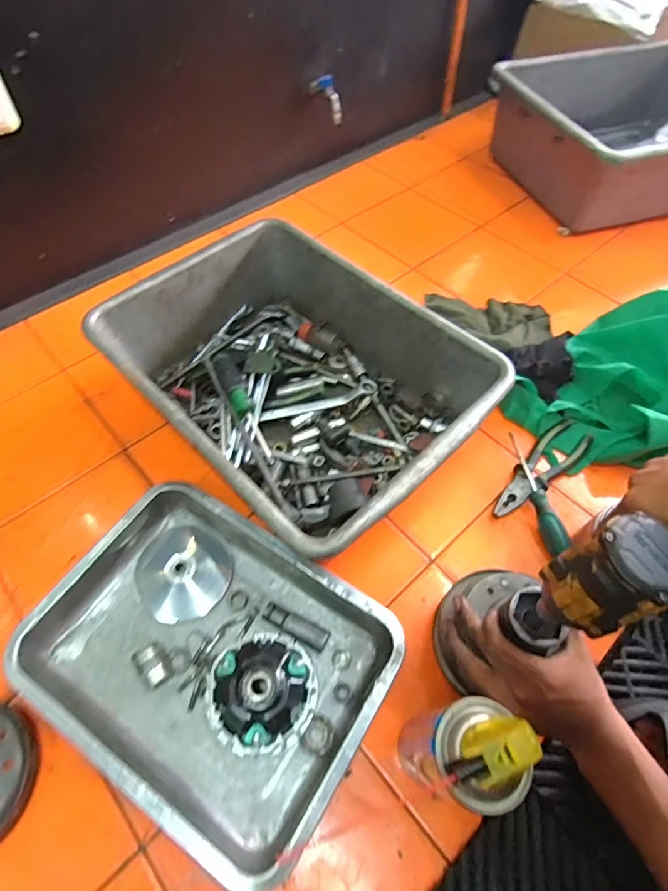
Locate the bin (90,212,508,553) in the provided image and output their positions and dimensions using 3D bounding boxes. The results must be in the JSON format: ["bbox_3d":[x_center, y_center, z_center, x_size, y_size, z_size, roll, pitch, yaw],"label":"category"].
[{"bbox_3d":[-0.054,-0.083,0.627,0.328,0.151,0.453,-40,66,-22],"label":"bin"}]

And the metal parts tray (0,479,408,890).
[{"bbox_3d":[-0.133,0.217,0.498,0.355,0.051,0.262,29,62,17],"label":"metal parts tray"}]

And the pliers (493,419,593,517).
[{"bbox_3d":[0.274,0.032,0.625,0.183,0.023,0.057,-36,65,-20],"label":"pliers"}]

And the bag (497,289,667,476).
[{"bbox_3d":[0.430,-0.103,0.652,0.315,0.134,0.249,-39,66,-22],"label":"bag"}]

